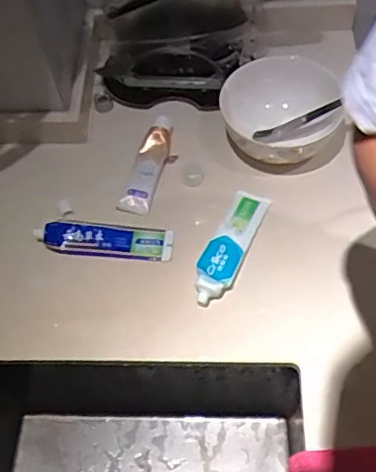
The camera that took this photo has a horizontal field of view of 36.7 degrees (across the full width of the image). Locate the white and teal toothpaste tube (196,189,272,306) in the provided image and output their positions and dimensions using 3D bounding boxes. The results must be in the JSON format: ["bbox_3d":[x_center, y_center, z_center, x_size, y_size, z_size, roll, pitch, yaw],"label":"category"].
[{"bbox_3d":[0.049,0.008,0.663,0.044,0.026,0.160,20,62,17],"label":"white and teal toothpaste tube"}]

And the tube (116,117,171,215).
[{"bbox_3d":[-0.048,-0.098,0.735,0.039,0.019,0.148,14,60,13],"label":"tube"}]

